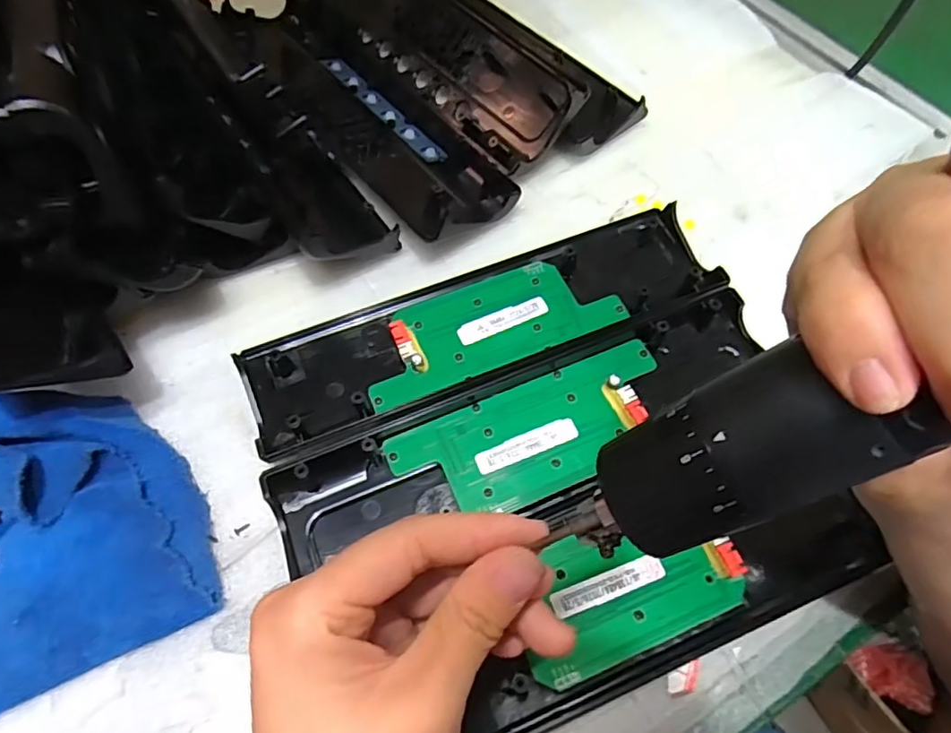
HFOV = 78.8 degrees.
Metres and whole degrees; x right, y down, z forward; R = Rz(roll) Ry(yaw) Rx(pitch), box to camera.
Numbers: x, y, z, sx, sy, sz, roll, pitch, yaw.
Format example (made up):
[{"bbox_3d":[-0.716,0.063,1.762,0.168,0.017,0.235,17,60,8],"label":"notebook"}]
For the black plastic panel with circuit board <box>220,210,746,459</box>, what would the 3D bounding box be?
[{"bbox_3d":[0.006,-0.025,0.303,0.243,0.015,0.066,-22,65,-12],"label":"black plastic panel with circuit board"}]

